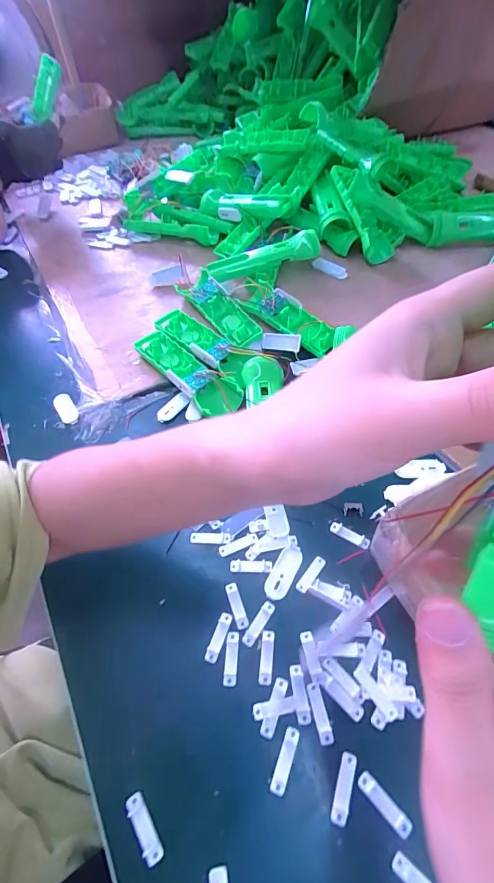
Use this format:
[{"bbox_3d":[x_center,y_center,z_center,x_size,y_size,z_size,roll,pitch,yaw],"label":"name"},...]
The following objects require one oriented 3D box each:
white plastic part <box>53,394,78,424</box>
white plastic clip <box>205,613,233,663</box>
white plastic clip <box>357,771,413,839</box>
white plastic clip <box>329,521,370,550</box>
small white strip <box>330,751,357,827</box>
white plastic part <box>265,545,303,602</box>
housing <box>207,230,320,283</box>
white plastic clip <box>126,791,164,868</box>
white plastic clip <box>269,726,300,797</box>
[{"bbox_3d":[-0.215,-0.039,0.469,0.021,0.007,0.046,-30,58,-18],"label":"white plastic part"},{"bbox_3d":[-0.023,0.158,0.319,0.010,0.004,0.038,17,57,15],"label":"white plastic clip"},{"bbox_3d":[0.090,0.236,0.257,0.011,0.004,0.038,-39,61,-23],"label":"white plastic clip"},{"bbox_3d":[0.095,0.086,0.365,0.038,0.004,0.010,28,60,21],"label":"white plastic clip"},{"bbox_3d":[0.065,0.231,0.263,0.010,0.004,0.038,16,56,14],"label":"small white strip"},{"bbox_3d":[0.032,0.114,0.348,0.020,0.004,0.050,24,59,19],"label":"white plastic part"},{"bbox_3d":[0.022,-0.274,0.579,0.163,0.031,0.046,-19,55,-11],"label":"housing"},{"bbox_3d":[-0.067,0.252,0.257,0.011,0.004,0.038,-29,58,-17],"label":"white plastic clip"},{"bbox_3d":[0.027,0.220,0.273,0.009,0.004,0.039,18,57,16],"label":"white plastic clip"}]

